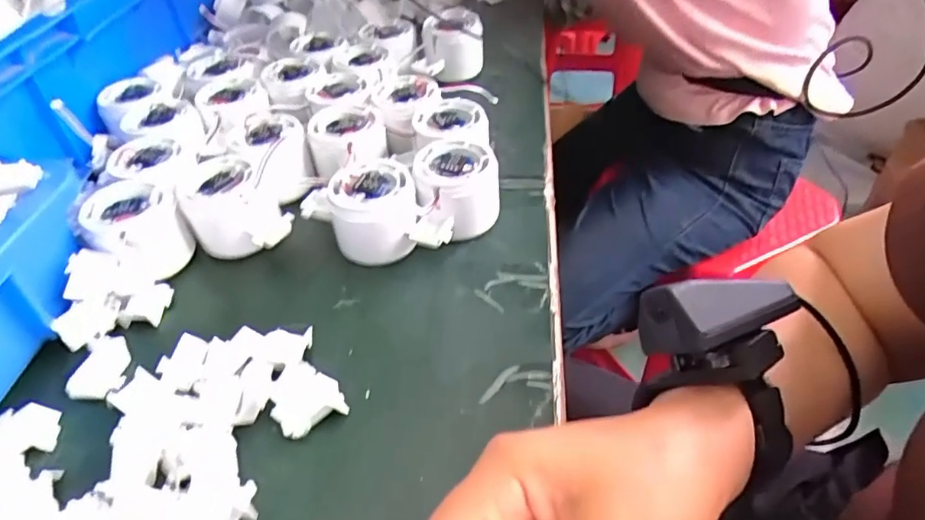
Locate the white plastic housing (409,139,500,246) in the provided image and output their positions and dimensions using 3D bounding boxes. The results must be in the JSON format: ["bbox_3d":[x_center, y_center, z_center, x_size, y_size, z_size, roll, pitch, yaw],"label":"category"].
[{"bbox_3d":[-0.004,-0.040,0.398,0.056,0.052,0.073,2,43,6],"label":"white plastic housing"}]

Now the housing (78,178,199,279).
[{"bbox_3d":[-0.216,-0.021,0.384,0.057,0.036,0.068,-35,51,-29],"label":"housing"}]

